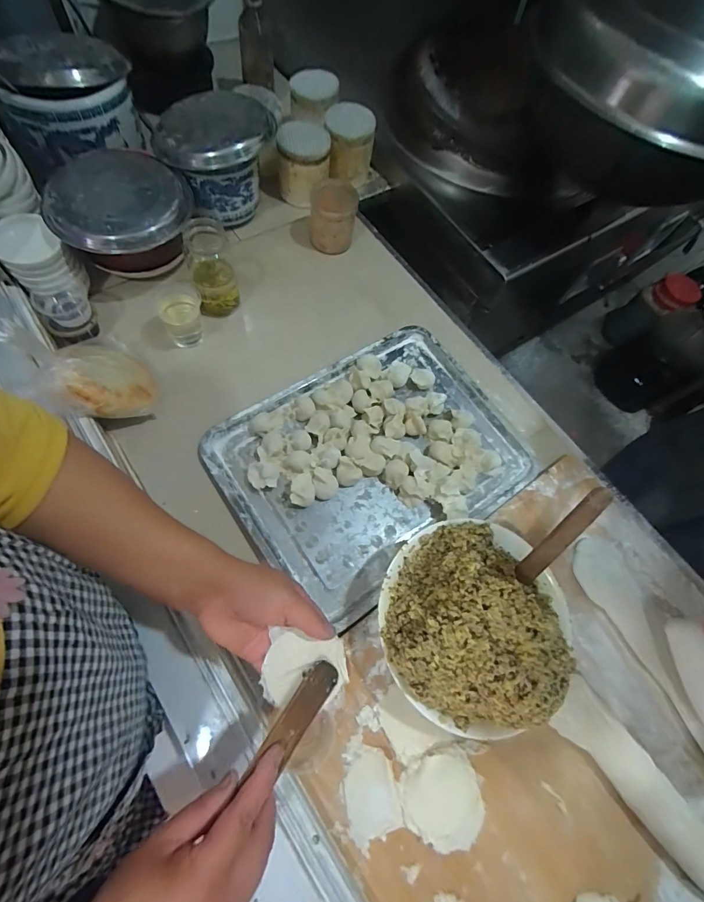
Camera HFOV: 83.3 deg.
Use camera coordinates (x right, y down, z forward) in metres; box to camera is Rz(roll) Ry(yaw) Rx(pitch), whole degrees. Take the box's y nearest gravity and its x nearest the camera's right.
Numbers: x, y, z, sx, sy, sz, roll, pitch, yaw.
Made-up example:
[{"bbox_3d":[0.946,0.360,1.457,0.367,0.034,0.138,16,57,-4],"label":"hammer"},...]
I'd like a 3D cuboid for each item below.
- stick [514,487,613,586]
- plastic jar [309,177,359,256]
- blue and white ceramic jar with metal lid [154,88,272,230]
[{"bbox_3d":[0.250,0.103,0.471,0.024,0.005,0.146,42,109,19],"label":"stick"},{"bbox_3d":[-0.036,-0.434,0.744,0.085,0.095,0.094,4,66,-6],"label":"plastic jar"},{"bbox_3d":[-0.234,-0.508,0.698,0.183,0.144,0.168,-25,73,-16],"label":"blue and white ceramic jar with metal lid"}]

